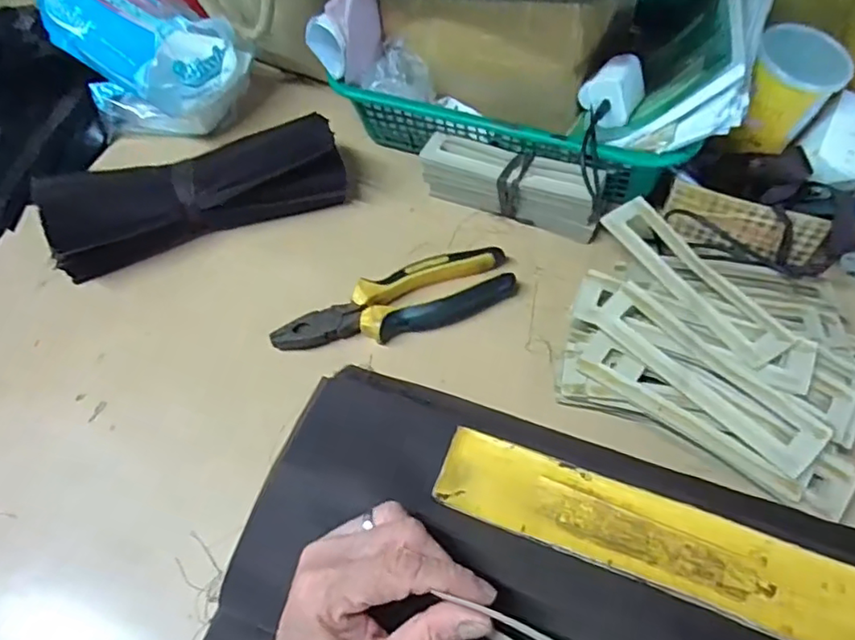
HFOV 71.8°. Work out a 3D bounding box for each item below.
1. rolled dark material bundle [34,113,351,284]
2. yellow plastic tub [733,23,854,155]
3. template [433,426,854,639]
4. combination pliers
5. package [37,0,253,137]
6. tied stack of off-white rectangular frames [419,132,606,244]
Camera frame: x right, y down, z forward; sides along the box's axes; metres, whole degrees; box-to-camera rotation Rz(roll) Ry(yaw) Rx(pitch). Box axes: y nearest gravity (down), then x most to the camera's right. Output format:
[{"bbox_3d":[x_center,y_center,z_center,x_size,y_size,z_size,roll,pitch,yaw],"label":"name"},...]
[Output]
[{"bbox_3d":[-0.206,-0.118,0.535,0.261,0.074,0.064,-17,56,-7],"label":"rolled dark material bundle"},{"bbox_3d":[0.288,-0.182,0.473,0.072,0.073,0.061,15,58,15],"label":"yellow plastic tub"},{"bbox_3d":[0.136,0.123,0.314,0.268,0.011,0.046,18,58,16],"label":"template"},{"bbox_3d":[-0.026,-0.012,0.486,0.197,0.029,0.061,-14,55,-5],"label":"combination pliers"},{"bbox_3d":[-0.300,-0.283,0.626,0.197,0.125,0.132,29,62,22],"label":"package"},{"bbox_3d":[0.076,-0.121,0.532,0.165,0.051,0.042,20,59,17],"label":"tied stack of off-white rectangular frames"}]

